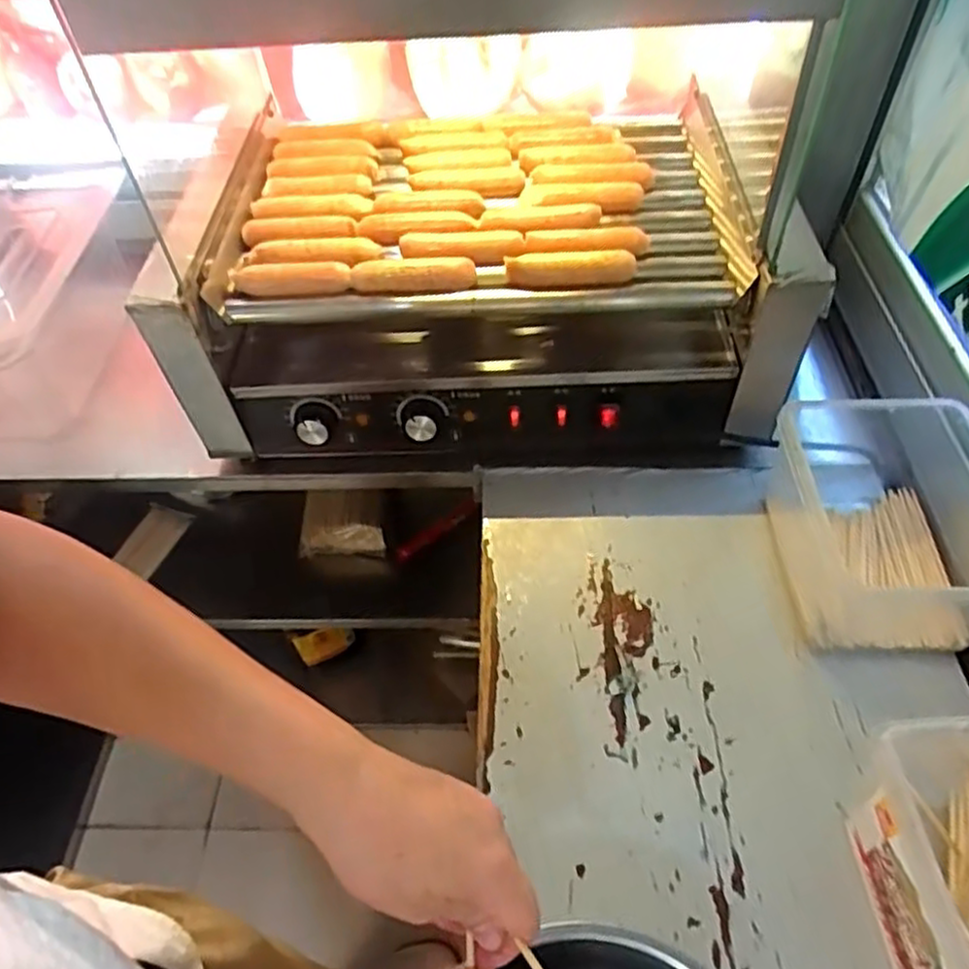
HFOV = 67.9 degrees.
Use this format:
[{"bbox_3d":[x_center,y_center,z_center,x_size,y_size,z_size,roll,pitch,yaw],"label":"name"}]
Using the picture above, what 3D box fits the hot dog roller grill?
[{"bbox_3d":[-0.001,-0.224,0.773,0.563,0.205,0.349,0,51,4],"label":"hot dog roller grill"}]

